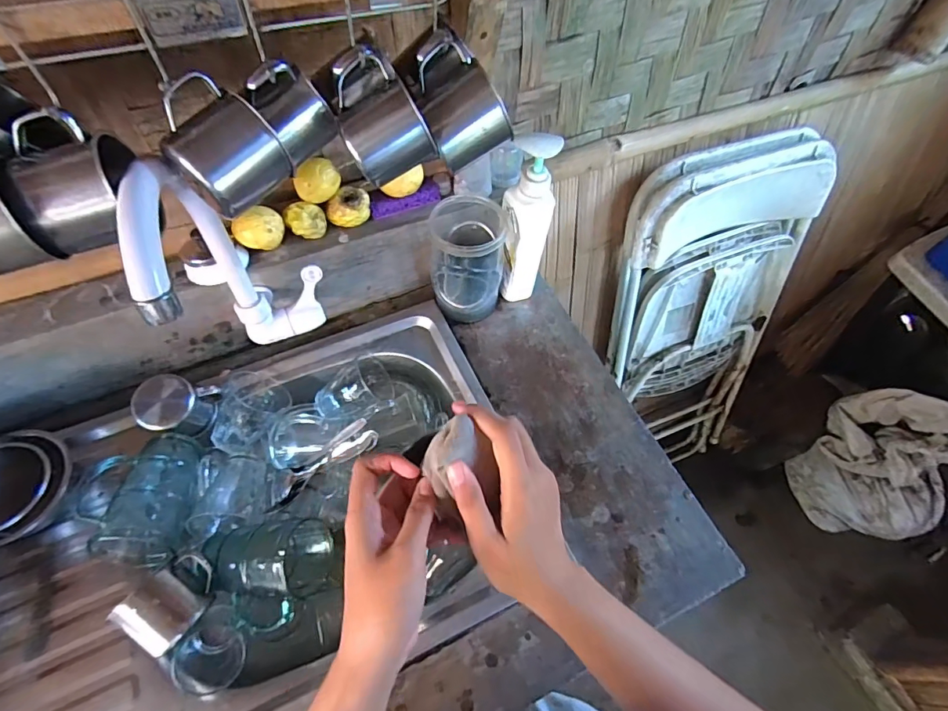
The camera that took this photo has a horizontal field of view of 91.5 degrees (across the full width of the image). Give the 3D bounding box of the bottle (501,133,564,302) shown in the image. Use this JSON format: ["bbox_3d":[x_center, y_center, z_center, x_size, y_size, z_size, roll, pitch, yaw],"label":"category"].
[{"bbox_3d":[0.064,-0.162,0.598,0.063,0.247,0.043,9,59,3],"label":"bottle"}]

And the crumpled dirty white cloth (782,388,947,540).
[{"bbox_3d":[1.116,0.296,1.260,0.117,0.466,0.340,-25,49,-35],"label":"crumpled dirty white cloth"}]

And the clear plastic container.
[{"bbox_3d":[-0.008,-0.128,0.632,0.102,0.146,0.104,-6,59,-6],"label":"clear plastic container"}]

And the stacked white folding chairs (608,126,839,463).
[{"bbox_3d":[0.515,-0.031,1.107,0.437,0.902,0.110,-19,44,-13],"label":"stacked white folding chairs"}]

